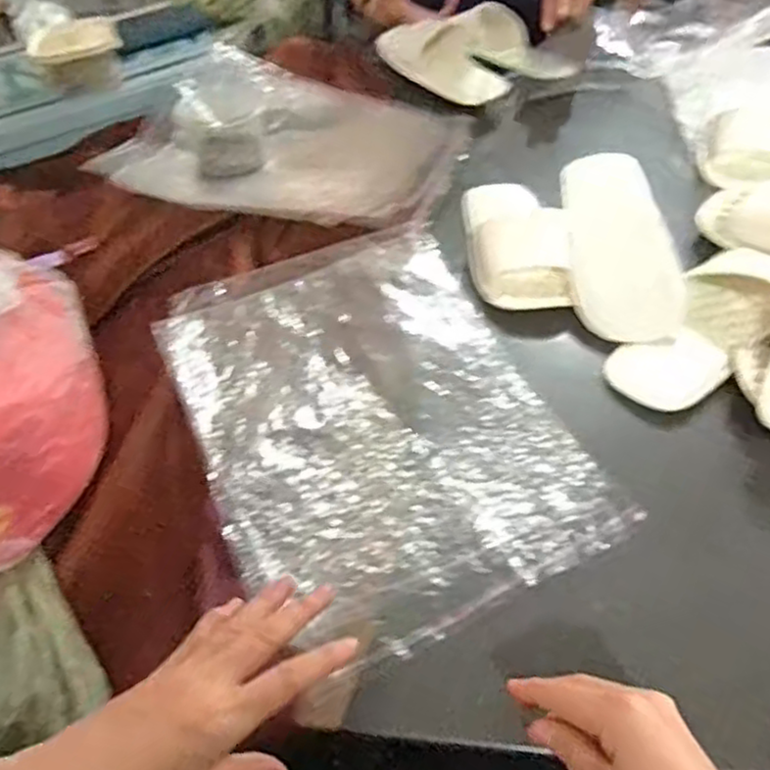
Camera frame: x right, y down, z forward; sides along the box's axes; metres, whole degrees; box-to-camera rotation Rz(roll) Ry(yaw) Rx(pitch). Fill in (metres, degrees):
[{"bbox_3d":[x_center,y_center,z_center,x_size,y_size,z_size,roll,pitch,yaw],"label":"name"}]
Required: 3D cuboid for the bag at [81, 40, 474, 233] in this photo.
[{"bbox_3d":[-0.125,-0.332,0.934,0.446,0.060,0.327,18,52,19],"label":"bag"}]

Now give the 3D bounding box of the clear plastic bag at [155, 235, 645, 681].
[{"bbox_3d":[-0.012,0.023,0.631,0.292,0.055,0.391,-22,50,-15],"label":"clear plastic bag"}]

